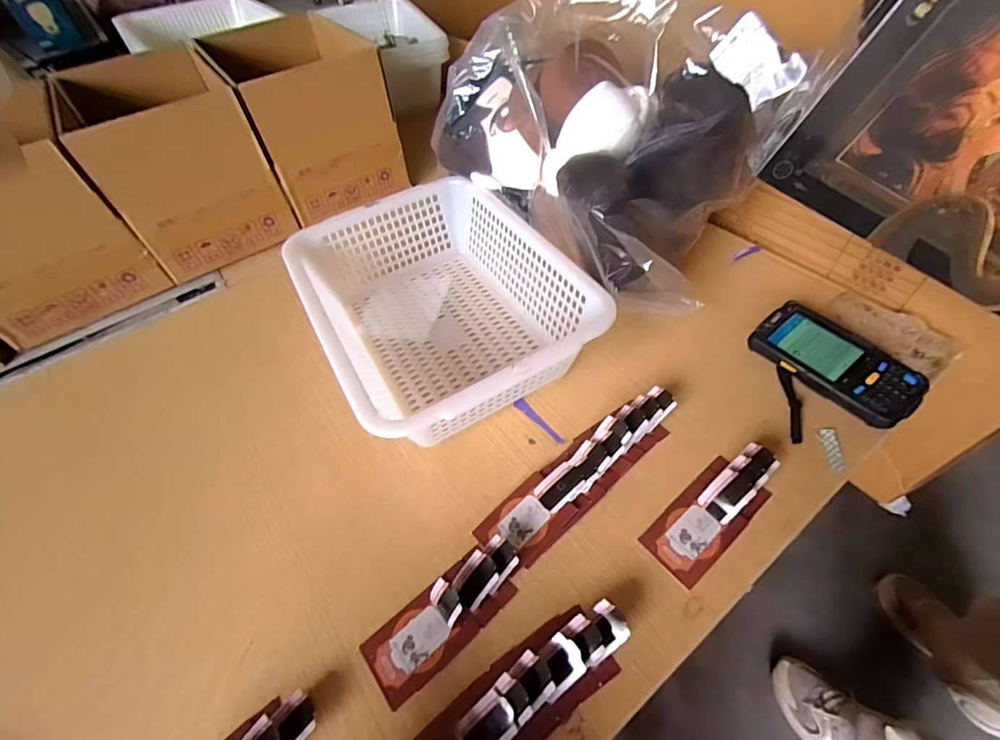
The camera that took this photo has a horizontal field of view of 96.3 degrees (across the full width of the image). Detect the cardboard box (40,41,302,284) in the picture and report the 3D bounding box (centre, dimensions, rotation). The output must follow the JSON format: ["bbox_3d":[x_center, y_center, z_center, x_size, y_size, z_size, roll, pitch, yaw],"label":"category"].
[{"bbox_3d":[-0.498,-0.328,0.699,0.210,0.194,0.329,-34,56,-20],"label":"cardboard box"}]

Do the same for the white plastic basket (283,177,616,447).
[{"bbox_3d":[-0.072,-0.074,0.521,0.255,0.105,0.342,-27,54,-15],"label":"white plastic basket"}]

